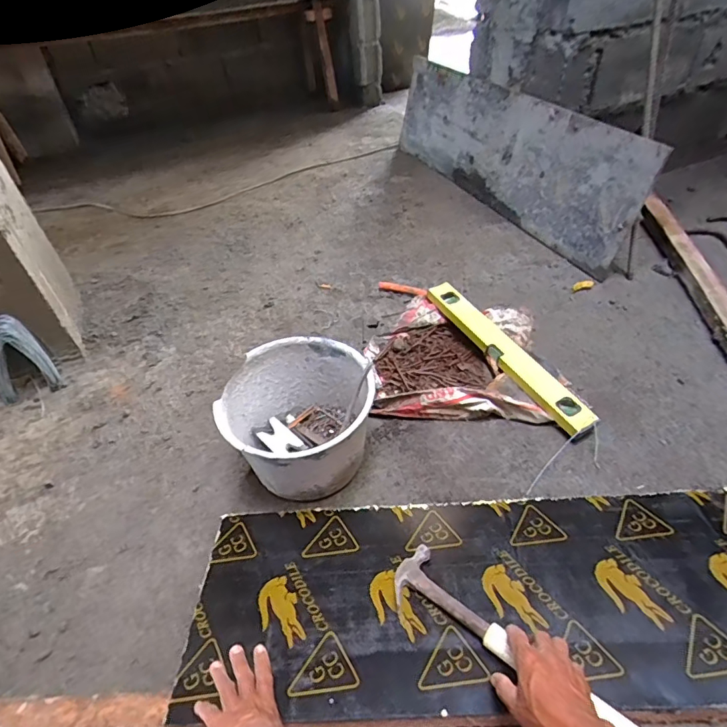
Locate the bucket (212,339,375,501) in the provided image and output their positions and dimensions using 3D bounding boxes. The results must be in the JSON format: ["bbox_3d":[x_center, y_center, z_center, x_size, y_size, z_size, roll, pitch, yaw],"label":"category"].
[{"bbox_3d":[-0.117,0.114,0.877,0.247,0.197,0.259,-2,45,2],"label":"bucket"}]

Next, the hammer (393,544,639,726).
[{"bbox_3d":[0.192,0.373,0.613,0.368,0.021,0.100,22,50,38],"label":"hammer"}]

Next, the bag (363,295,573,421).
[{"bbox_3d":[0.225,-0.024,1.069,0.438,0.084,0.336,2,46,6],"label":"bag"}]

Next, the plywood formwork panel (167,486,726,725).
[{"bbox_3d":[0.212,0.339,0.708,0.927,0.013,0.318,-4,35,2],"label":"plywood formwork panel"}]

